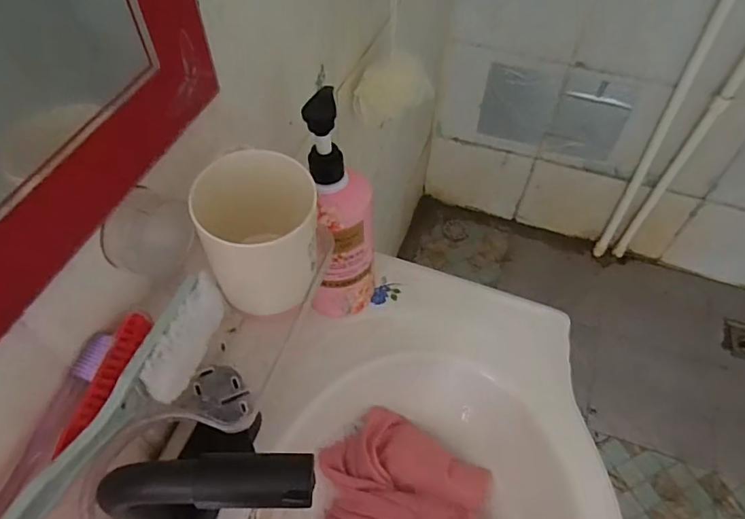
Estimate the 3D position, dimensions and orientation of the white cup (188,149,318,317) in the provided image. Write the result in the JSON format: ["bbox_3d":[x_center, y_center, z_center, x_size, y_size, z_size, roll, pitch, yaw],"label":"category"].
[{"bbox_3d":[-0.078,-0.021,0.371,0.077,0.095,0.082,1,53,-1],"label":"white cup"}]

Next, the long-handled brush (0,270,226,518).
[{"bbox_3d":[-0.159,0.106,0.318,0.030,0.037,0.225,18,55,12],"label":"long-handled brush"}]

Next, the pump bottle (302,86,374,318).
[{"bbox_3d":[-0.029,-0.038,0.497,0.067,0.225,0.083,6,53,3],"label":"pump bottle"}]

